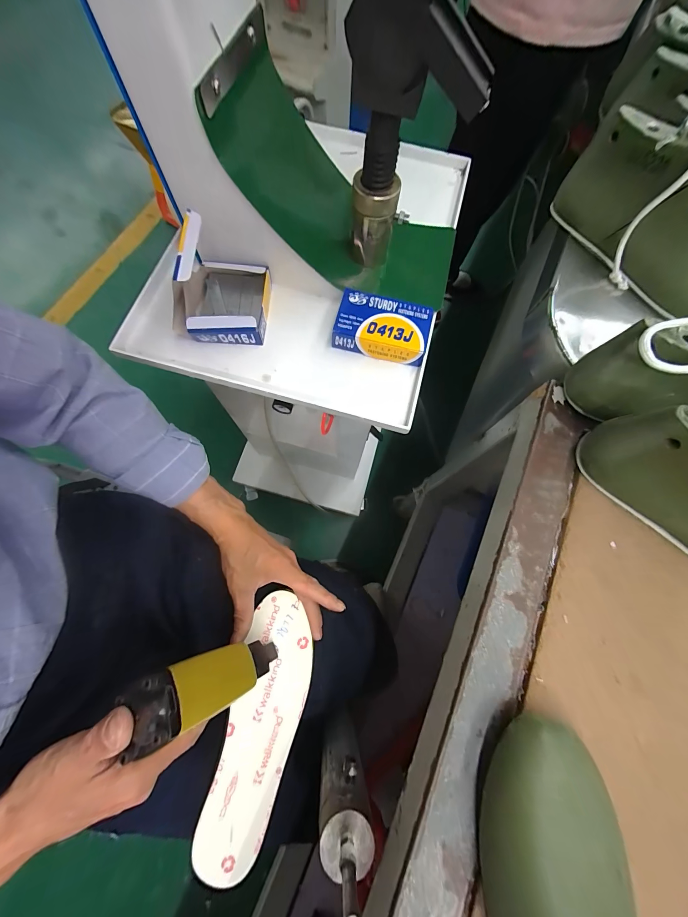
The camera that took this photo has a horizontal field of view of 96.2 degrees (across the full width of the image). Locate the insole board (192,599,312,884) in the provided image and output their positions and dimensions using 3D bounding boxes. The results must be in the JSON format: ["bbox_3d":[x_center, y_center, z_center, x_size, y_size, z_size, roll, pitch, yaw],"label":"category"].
[{"bbox_3d":[-0.082,0.267,0.308,0.069,0.008,0.233,13,73,3],"label":"insole board"}]

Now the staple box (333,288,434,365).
[{"bbox_3d":[0.049,-0.168,0.402,0.116,0.036,0.069,15,73,3],"label":"staple box"}]

